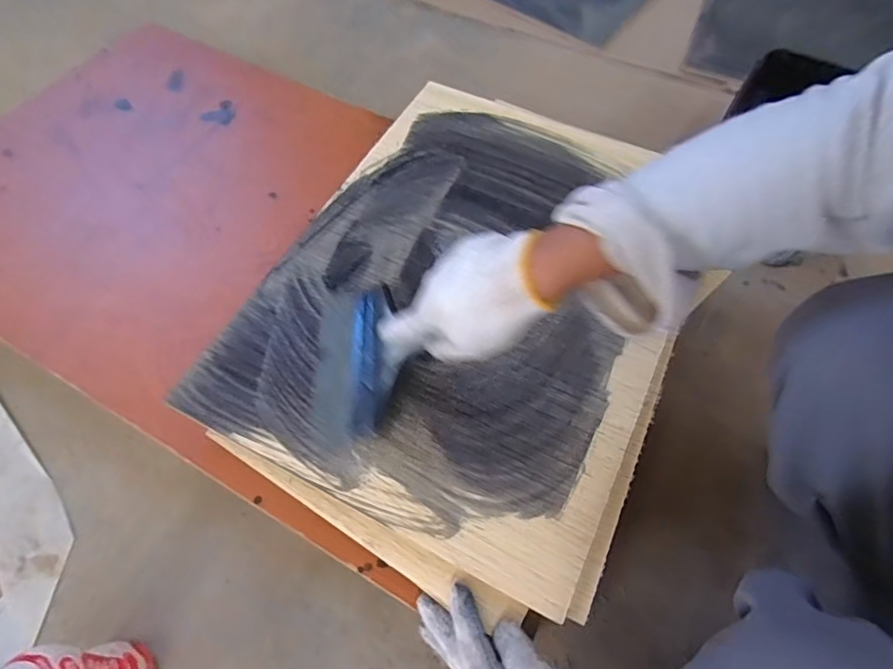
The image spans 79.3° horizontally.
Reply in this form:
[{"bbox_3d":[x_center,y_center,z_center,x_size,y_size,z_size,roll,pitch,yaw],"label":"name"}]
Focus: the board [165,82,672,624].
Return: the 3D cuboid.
[{"bbox_3d":[0.034,-0.061,0.605,0.418,0.015,0.546,25,63,12],"label":"board"}]

